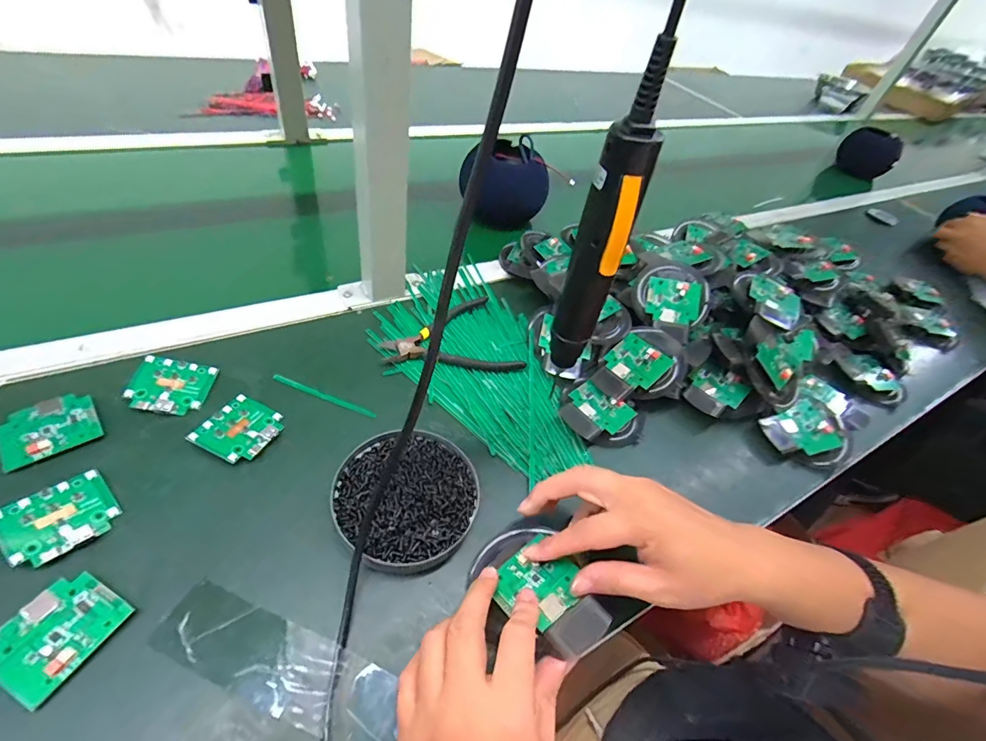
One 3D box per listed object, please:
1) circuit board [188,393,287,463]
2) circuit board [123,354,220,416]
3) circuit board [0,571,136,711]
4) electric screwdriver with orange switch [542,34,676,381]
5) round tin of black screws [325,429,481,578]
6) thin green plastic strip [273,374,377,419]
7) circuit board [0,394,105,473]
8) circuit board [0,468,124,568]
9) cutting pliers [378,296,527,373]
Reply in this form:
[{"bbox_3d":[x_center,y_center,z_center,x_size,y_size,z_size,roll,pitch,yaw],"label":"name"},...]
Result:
[{"bbox_3d":[-0.215,0.049,0.379,0.054,0.004,0.059,24,40,3],"label":"circuit board"},{"bbox_3d":[-0.286,0.013,0.393,0.061,0.005,0.055,11,53,-15],"label":"circuit board"},{"bbox_3d":[-0.266,0.159,0.269,0.051,0.010,0.059,27,48,11],"label":"circuit board"},{"bbox_3d":[0.068,-0.073,0.294,0.031,0.226,0.028,15,47,0],"label":"electric screwdriver with orange switch"},{"bbox_3d":[-0.070,0.101,0.361,0.114,0.021,0.111,7,48,-7],"label":"round tin of black screws"},{"bbox_3d":[-0.159,0.024,0.418,0.106,0.008,0.007,21,48,6],"label":"thin green plastic strip"},{"bbox_3d":[-0.353,0.046,0.352,0.061,0.012,0.055,-26,59,-31],"label":"circuit board"},{"bbox_3d":[-0.304,0.103,0.310,0.053,0.004,0.060,43,43,17],"label":"circuit board"},{"bbox_3d":[-0.052,-0.036,0.491,0.141,0.017,0.118,-10,52,-21],"label":"cutting pliers"}]

